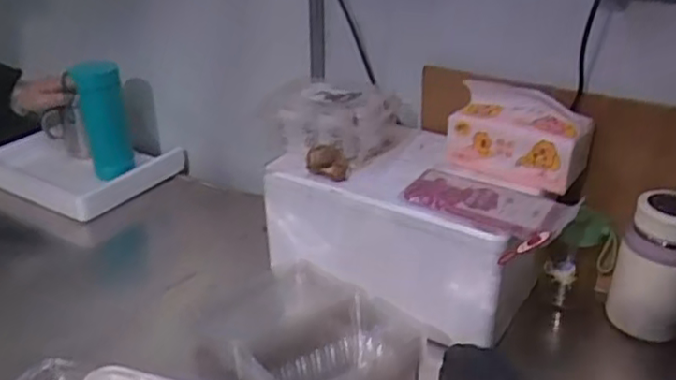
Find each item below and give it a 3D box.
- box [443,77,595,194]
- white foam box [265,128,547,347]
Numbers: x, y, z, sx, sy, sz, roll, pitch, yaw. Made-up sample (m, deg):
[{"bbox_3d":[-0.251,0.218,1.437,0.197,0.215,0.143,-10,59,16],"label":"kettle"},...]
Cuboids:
[{"bbox_3d":[0.221,-0.066,0.810,0.167,0.099,0.077,15,31,26],"label":"box"},{"bbox_3d":[0.090,0.043,0.869,0.332,0.153,0.207,20,34,33],"label":"white foam box"}]

